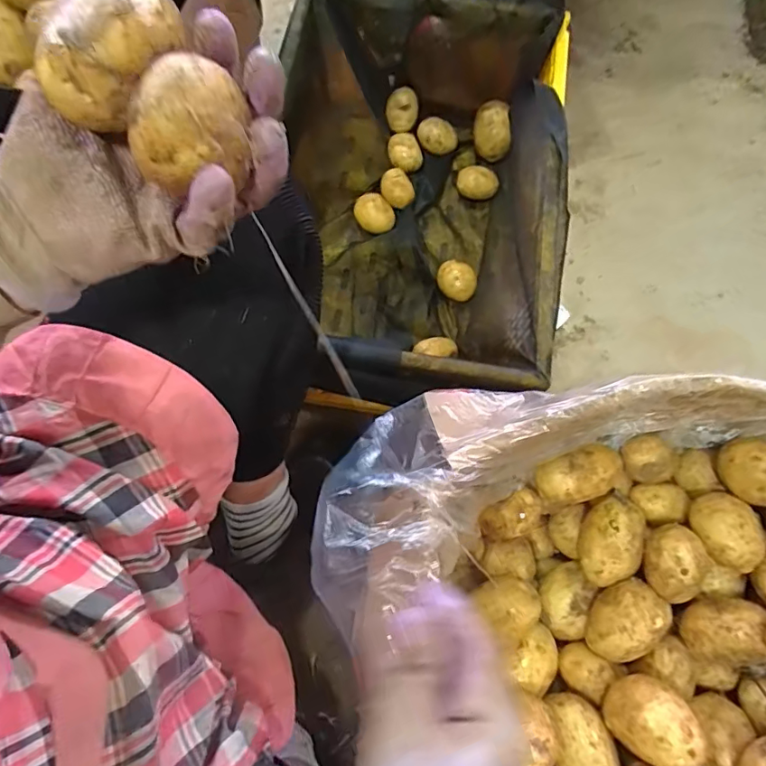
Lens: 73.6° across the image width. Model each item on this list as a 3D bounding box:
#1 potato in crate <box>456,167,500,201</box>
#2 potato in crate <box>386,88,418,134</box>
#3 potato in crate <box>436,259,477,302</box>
[{"bbox_3d":[0.159,-0.336,0.868,0.067,0.040,0.043,20,73,4],"label":"potato in crate"},{"bbox_3d":[0.032,-0.457,0.866,0.052,0.059,0.051,4,72,-1],"label":"potato in crate"},{"bbox_3d":[0.114,-0.157,0.804,0.061,0.053,0.051,17,73,3],"label":"potato in crate"}]

